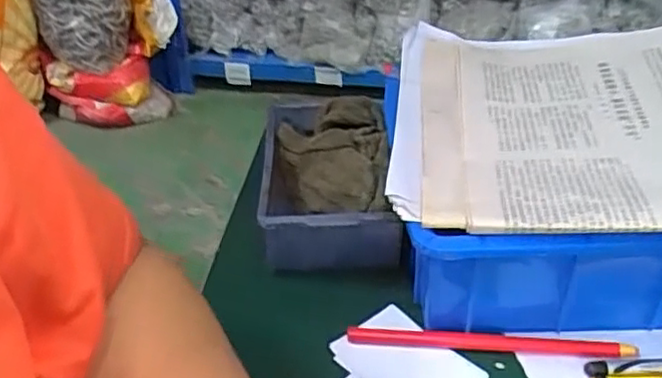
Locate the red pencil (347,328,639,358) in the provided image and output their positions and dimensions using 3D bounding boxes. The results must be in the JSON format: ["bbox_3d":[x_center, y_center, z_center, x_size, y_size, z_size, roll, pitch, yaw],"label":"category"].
[{"bbox_3d":[0.094,0.092,0.390,0.166,0.009,0.009,3,39,6],"label":"red pencil"}]

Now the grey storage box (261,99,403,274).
[{"bbox_3d":[-0.003,-0.010,0.480,0.092,0.059,0.160,-3,38,-1],"label":"grey storage box"}]

